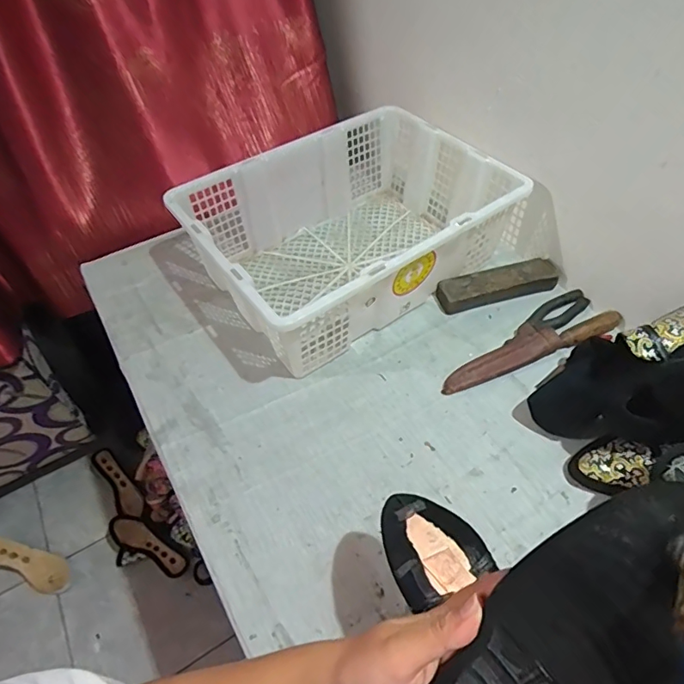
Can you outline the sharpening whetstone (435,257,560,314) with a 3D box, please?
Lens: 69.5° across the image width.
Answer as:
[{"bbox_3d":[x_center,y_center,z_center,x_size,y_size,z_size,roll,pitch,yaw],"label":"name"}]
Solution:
[{"bbox_3d":[0.261,-0.097,0.822,0.206,0.042,0.058,-15,51,-10],"label":"sharpening whetstone"}]

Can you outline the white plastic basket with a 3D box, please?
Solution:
[{"bbox_3d":[0.029,-0.195,0.834,0.525,0.165,0.352,-30,56,-21],"label":"white plastic basket"}]

